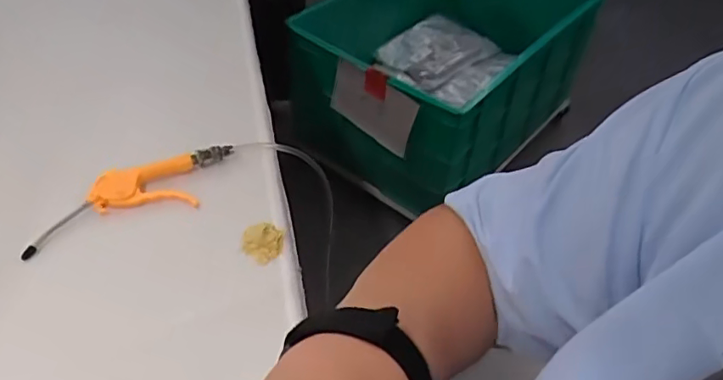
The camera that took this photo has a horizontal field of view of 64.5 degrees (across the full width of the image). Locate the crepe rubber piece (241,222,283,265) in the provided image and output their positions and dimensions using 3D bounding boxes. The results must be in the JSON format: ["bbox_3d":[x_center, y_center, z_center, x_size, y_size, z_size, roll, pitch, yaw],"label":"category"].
[{"bbox_3d":[-0.121,0.064,0.702,0.050,0.023,0.054,-7,47,-9],"label":"crepe rubber piece"}]

